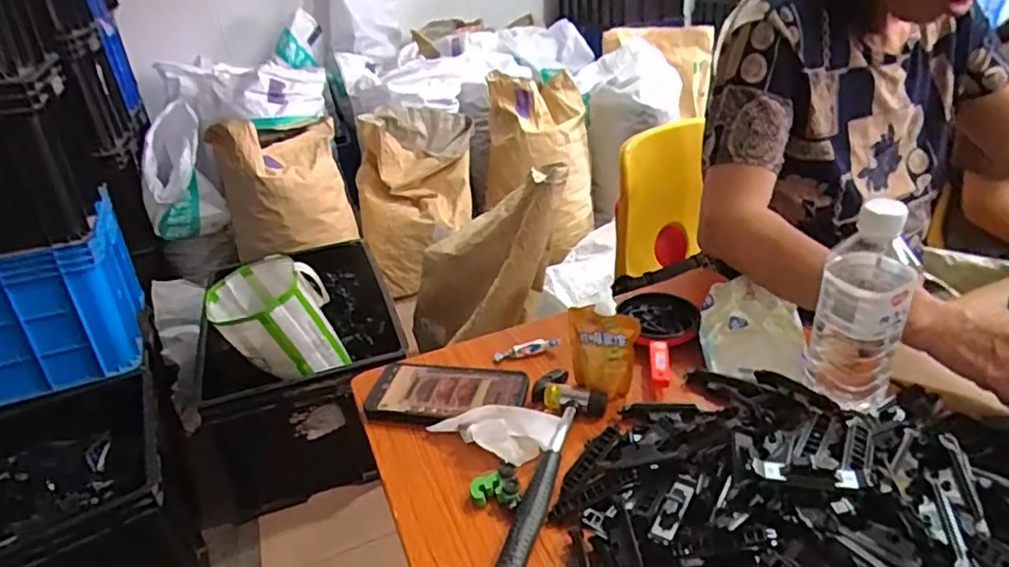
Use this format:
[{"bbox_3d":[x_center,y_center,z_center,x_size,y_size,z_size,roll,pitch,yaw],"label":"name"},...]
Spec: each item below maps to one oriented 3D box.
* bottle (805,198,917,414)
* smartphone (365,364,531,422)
[{"bbox_3d":[0.310,0.023,0.535,0.066,0.196,0.058,13,33,27],"label":"bottle"},{"bbox_3d":[-0.060,0.110,0.639,0.163,0.008,0.079,-1,29,4],"label":"smartphone"}]

